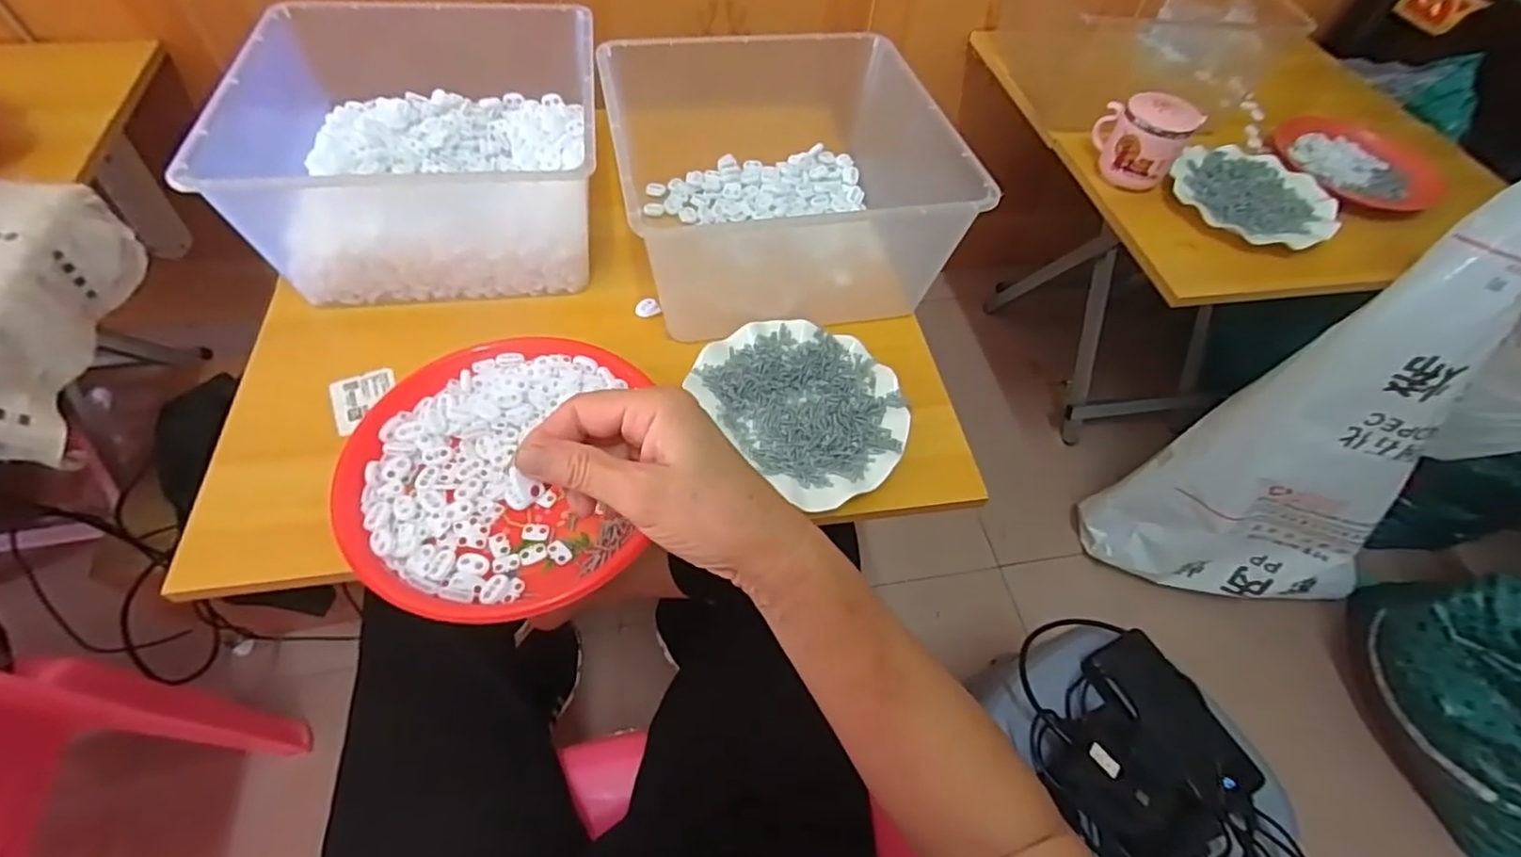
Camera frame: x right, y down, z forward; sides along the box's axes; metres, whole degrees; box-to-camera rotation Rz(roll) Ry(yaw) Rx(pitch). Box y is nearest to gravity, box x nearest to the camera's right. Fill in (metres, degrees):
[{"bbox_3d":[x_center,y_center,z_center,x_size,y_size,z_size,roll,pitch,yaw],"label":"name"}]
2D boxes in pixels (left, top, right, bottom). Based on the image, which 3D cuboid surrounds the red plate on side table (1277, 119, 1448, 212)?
[{"bbox_3d":[0.770,-0.351,0.832,0.180,0.021,0.203,22,53,12],"label":"red plate on side table"}]

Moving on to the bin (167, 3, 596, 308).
[{"bbox_3d":[-0.302,-0.255,0.603,0.275,0.149,0.279,-3,52,-8],"label":"bin"}]

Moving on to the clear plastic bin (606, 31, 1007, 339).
[{"bbox_3d":[0.022,-0.229,0.604,0.265,0.150,0.268,-9,53,-12],"label":"clear plastic bin"}]

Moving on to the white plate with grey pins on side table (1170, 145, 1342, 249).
[{"bbox_3d":[0.584,-0.279,0.766,0.177,0.029,0.172,33,56,20],"label":"white plate with grey pins on side table"}]

